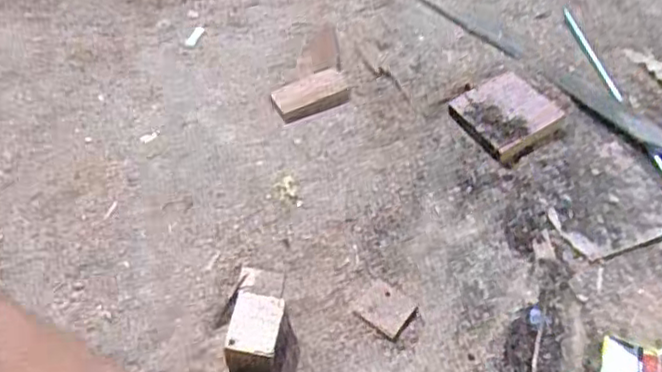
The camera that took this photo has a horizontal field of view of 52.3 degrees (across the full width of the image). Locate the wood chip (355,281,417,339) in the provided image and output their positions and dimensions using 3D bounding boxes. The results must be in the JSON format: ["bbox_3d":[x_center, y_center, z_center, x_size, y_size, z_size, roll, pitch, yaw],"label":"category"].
[{"bbox_3d":[0.042,0.096,0.522,0.038,0.007,0.034,30,58,22],"label":"wood chip"}]

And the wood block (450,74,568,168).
[{"bbox_3d":[0.166,-0.069,0.640,0.086,0.016,0.082,-31,57,-22],"label":"wood block"}]

